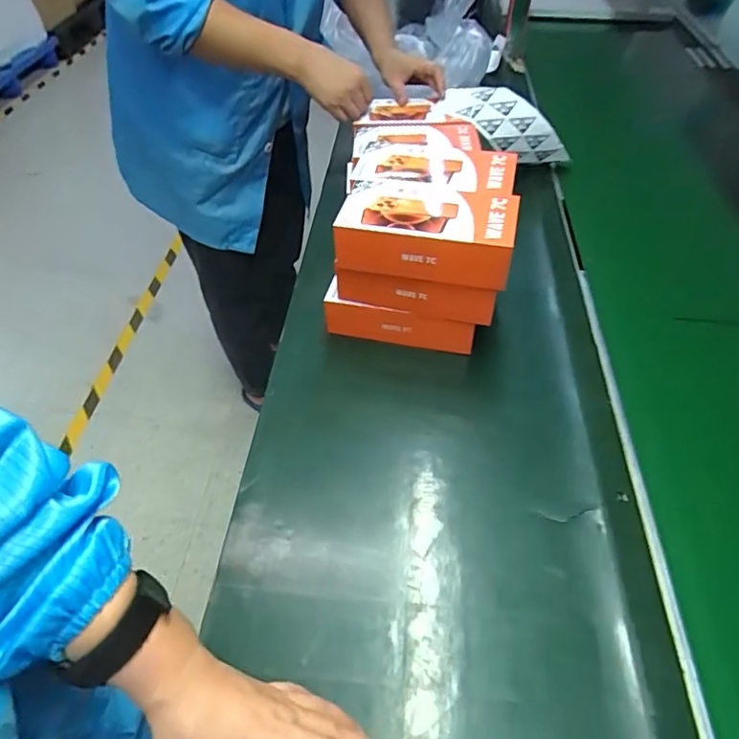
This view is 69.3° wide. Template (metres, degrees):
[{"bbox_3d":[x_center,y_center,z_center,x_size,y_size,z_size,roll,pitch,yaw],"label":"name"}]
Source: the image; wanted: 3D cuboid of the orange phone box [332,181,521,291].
[{"bbox_3d":[0.061,-0.147,0.571,0.181,0.066,0.093,13,50,10],"label":"orange phone box"}]

